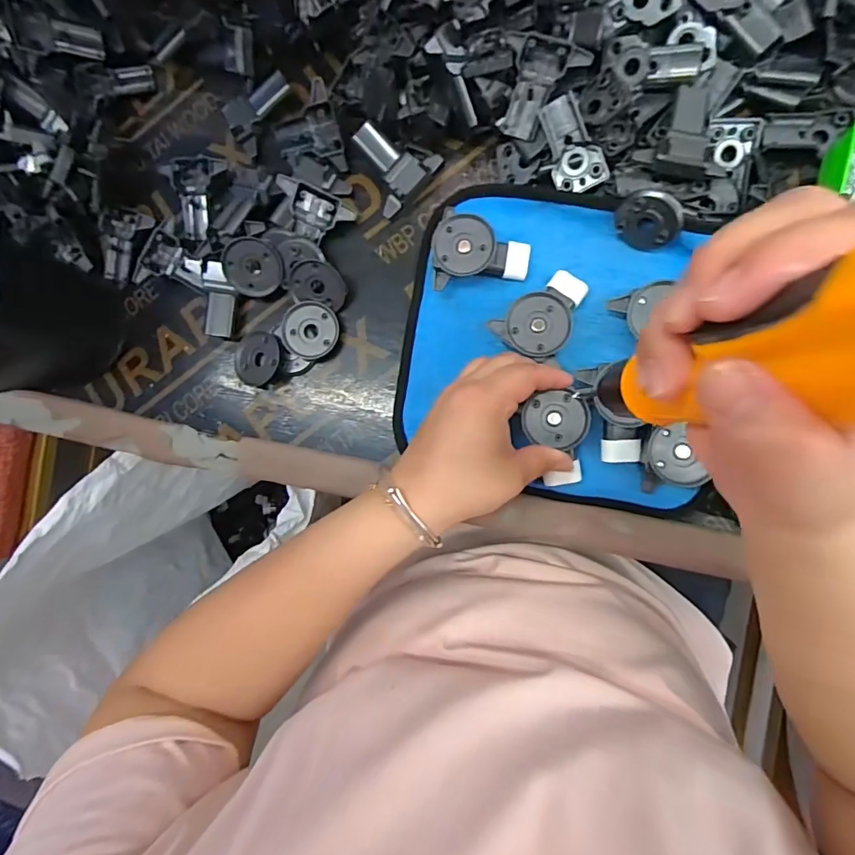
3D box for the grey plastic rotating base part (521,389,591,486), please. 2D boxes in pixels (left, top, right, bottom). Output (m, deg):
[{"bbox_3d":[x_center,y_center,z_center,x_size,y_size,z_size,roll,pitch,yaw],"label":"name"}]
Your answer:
[{"bbox_3d":[0.087,0.008,0.320,0.042,0.019,0.060,-7,88,9],"label":"grey plastic rotating base part"}]

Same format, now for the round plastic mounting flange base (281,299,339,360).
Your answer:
[{"bbox_3d":[-0.089,-0.075,0.364,0.040,0.011,0.043,0,89,9],"label":"round plastic mounting flange base"}]

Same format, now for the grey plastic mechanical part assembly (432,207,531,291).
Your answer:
[{"bbox_3d":[0.038,-0.126,0.336,0.065,0.028,0.052,2,89,9],"label":"grey plastic mechanical part assembly"}]

